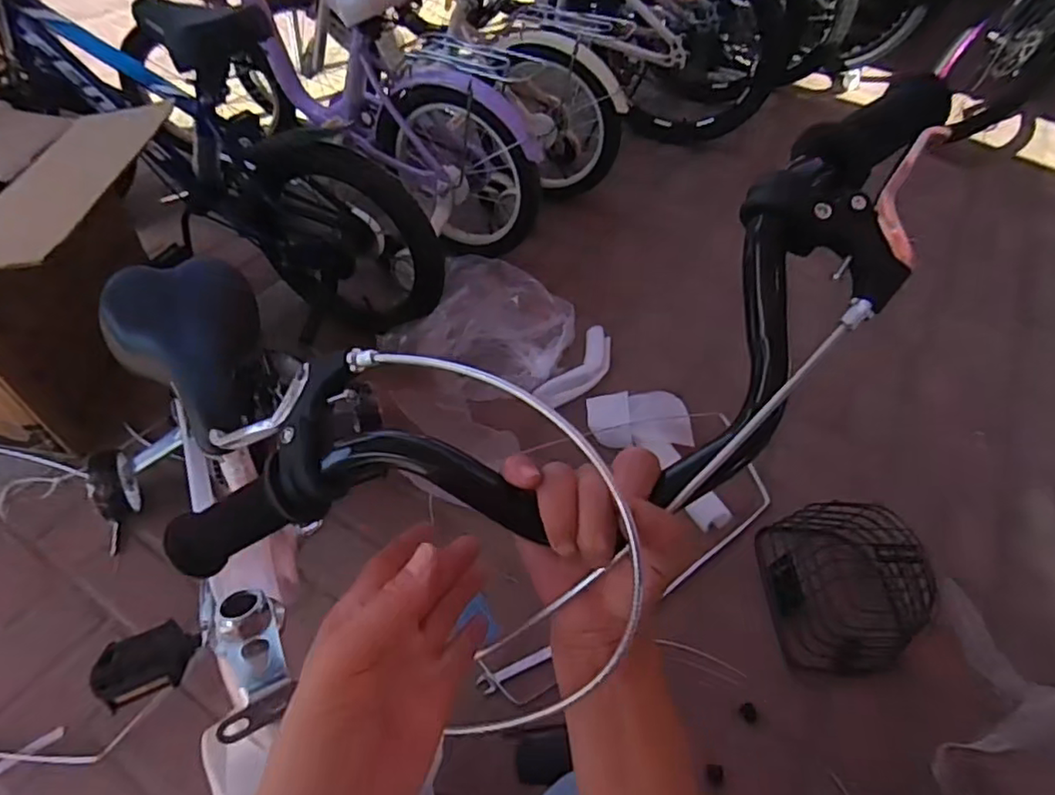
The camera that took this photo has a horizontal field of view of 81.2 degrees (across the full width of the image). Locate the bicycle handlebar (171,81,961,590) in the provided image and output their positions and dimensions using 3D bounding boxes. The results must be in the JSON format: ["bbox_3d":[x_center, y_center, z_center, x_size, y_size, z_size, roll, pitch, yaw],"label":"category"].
[{"bbox_3d":[0.019,-0.013,0.329,0.484,0.082,0.144,-21,52,2],"label":"bicycle handlebar"}]

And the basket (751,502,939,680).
[{"bbox_3d":[0.490,0.287,0.951,0.194,0.154,0.225,1,49,-6],"label":"basket"}]

